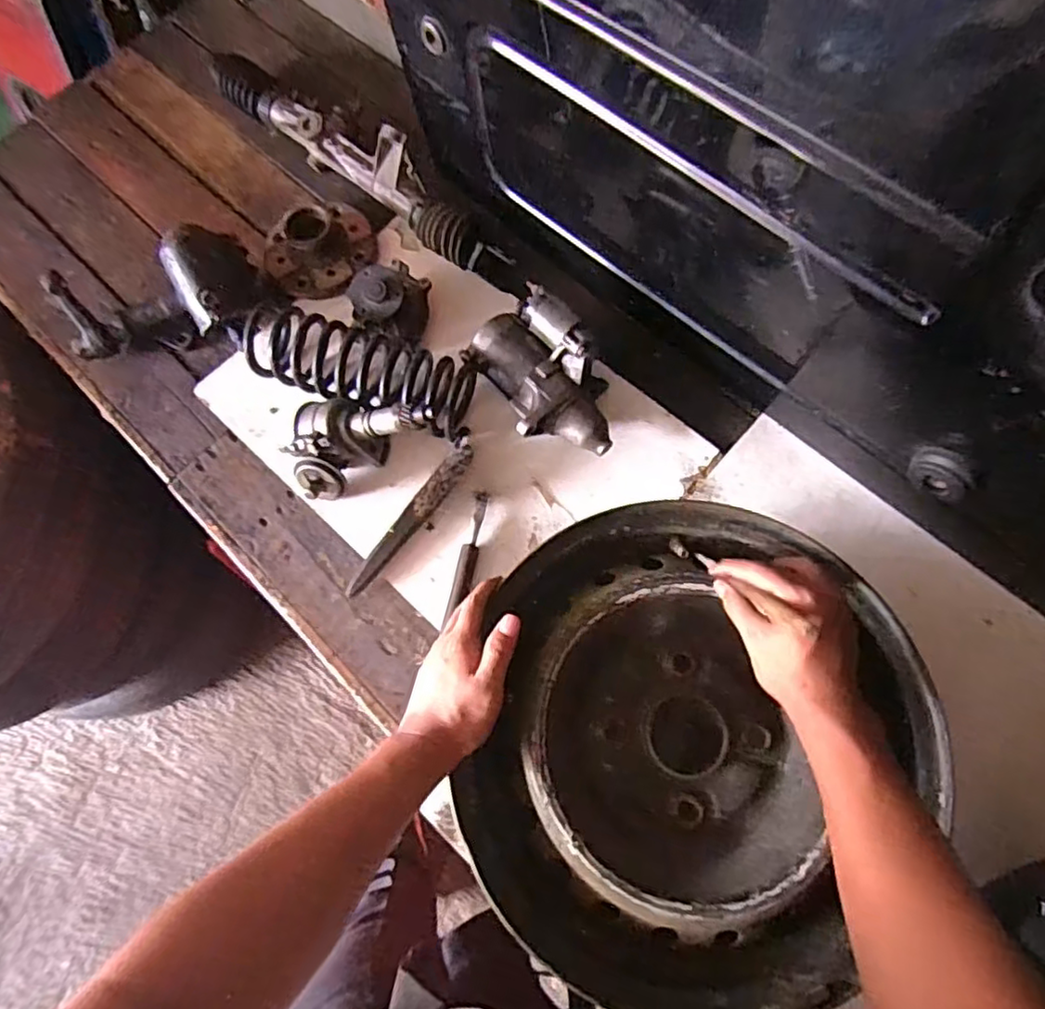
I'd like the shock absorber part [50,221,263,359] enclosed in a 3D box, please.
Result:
[{"bbox_3d":[-0.437,-0.245,0.786,0.235,0.111,0.106,-10,71,-3],"label":"shock absorber part"}]

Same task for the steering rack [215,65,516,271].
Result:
[{"bbox_3d":[-0.223,-0.460,0.850,0.545,0.085,0.061,40,76,13],"label":"steering rack"}]

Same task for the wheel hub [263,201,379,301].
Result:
[{"bbox_3d":[-0.258,-0.330,0.822,0.145,0.053,0.117,-30,73,-9],"label":"wheel hub"}]

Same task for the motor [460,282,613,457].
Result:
[{"bbox_3d":[0.029,-0.136,0.734,0.121,0.094,0.193,-33,73,-10],"label":"motor"}]

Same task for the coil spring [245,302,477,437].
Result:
[{"bbox_3d":[-0.190,-0.154,0.752,0.263,0.079,0.091,20,72,8],"label":"coil spring"}]

